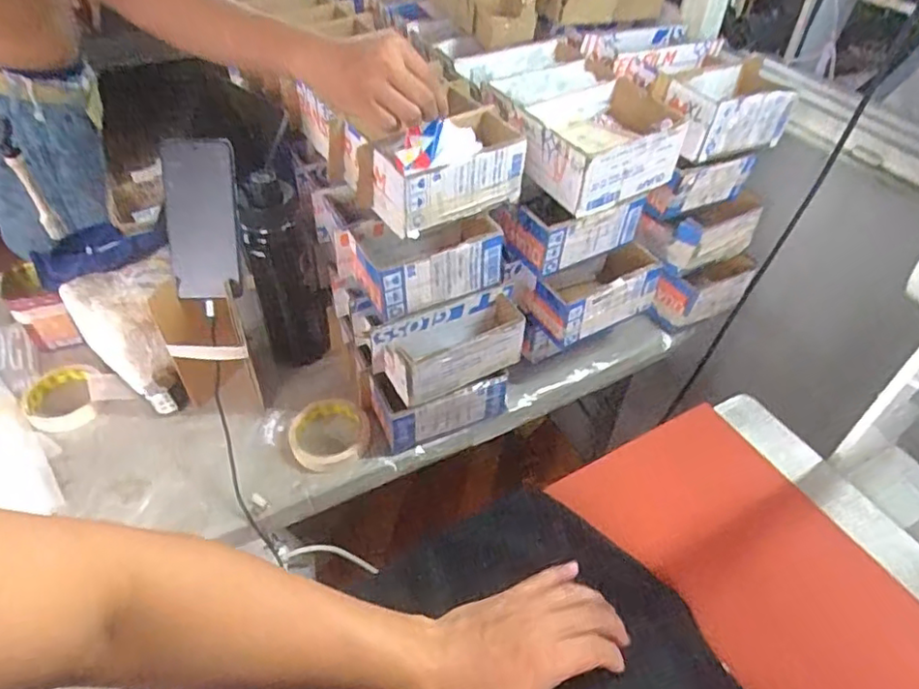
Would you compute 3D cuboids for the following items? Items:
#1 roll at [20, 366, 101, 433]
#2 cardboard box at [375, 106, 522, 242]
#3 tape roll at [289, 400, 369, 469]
[{"bbox_3d":[-0.517,0.070,0.794,0.096,0.028,0.098,2,50,-2],"label":"roll"},{"bbox_3d":[-0.004,-0.195,0.668,0.182,0.082,0.088,-29,57,-25],"label":"cardboard box"},{"bbox_3d":[-0.161,0.109,0.759,0.096,0.017,0.101,2,50,-2],"label":"tape roll"}]

